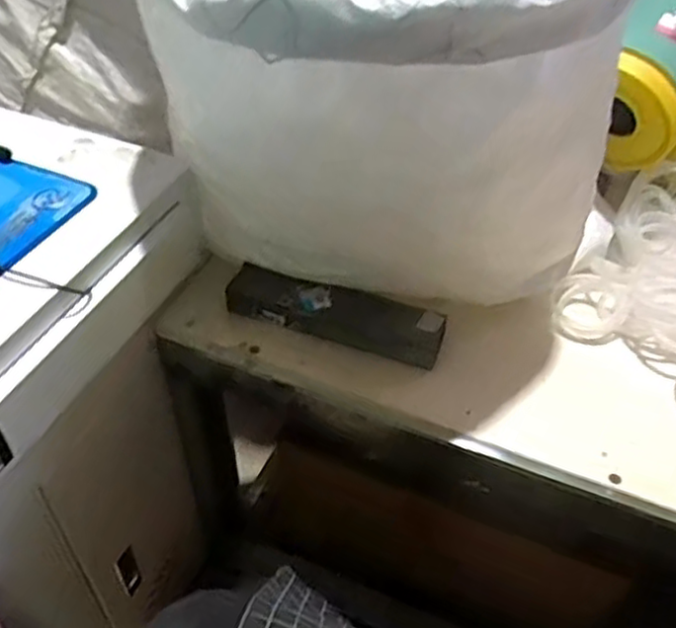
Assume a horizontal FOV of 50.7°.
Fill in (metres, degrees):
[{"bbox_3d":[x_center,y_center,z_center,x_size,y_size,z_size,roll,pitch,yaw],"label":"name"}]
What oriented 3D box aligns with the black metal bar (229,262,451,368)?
[{"bbox_3d":[-0.004,-0.002,0.643,0.197,0.032,0.045,14,46,11],"label":"black metal bar"}]

